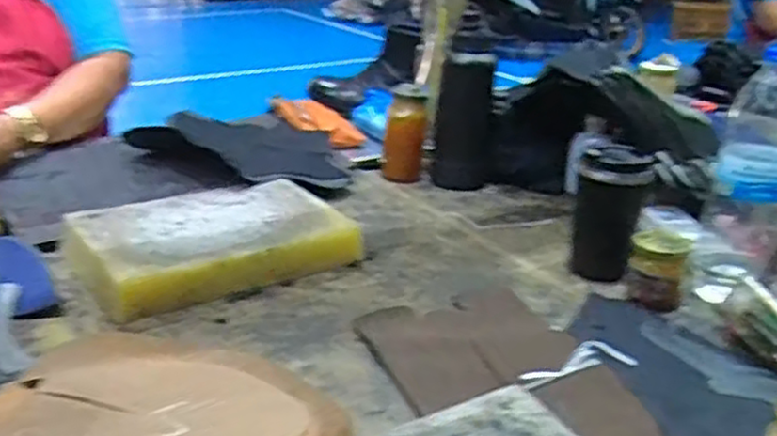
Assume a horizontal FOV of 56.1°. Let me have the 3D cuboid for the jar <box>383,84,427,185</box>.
[{"bbox_3d":[0.025,-0.125,1.102,0.063,0.134,0.062,4,28,-2],"label":"jar"}]

